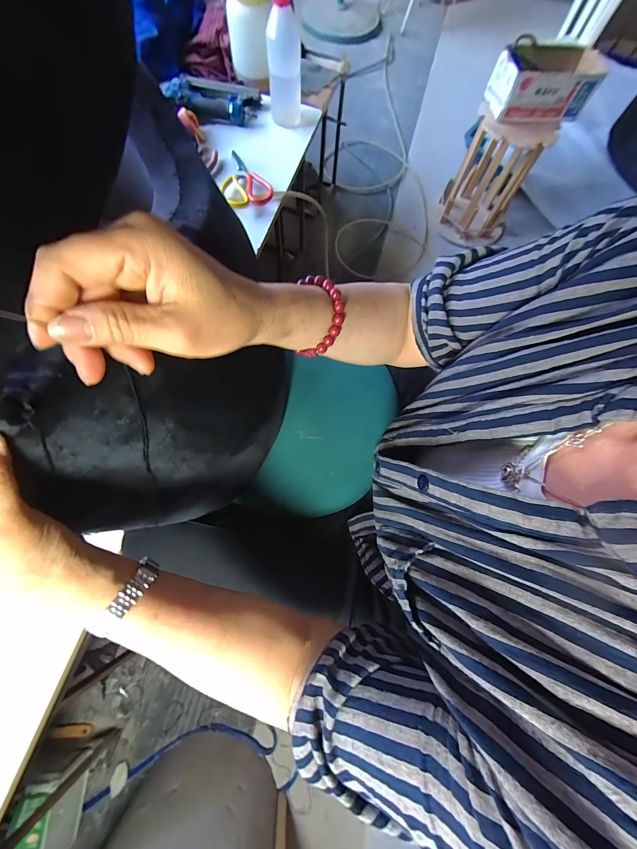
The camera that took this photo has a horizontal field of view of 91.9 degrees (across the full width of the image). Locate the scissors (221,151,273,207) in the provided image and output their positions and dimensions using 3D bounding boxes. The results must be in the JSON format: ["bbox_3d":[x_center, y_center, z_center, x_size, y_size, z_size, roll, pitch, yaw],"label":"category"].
[{"bbox_3d":[-0.164,-0.518,0.645,0.095,0.018,0.170,-23,75,-9],"label":"scissors"}]

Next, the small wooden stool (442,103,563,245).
[{"bbox_3d":[0.571,-0.808,1.024,0.250,0.361,0.225,29,74,6],"label":"small wooden stool"}]

